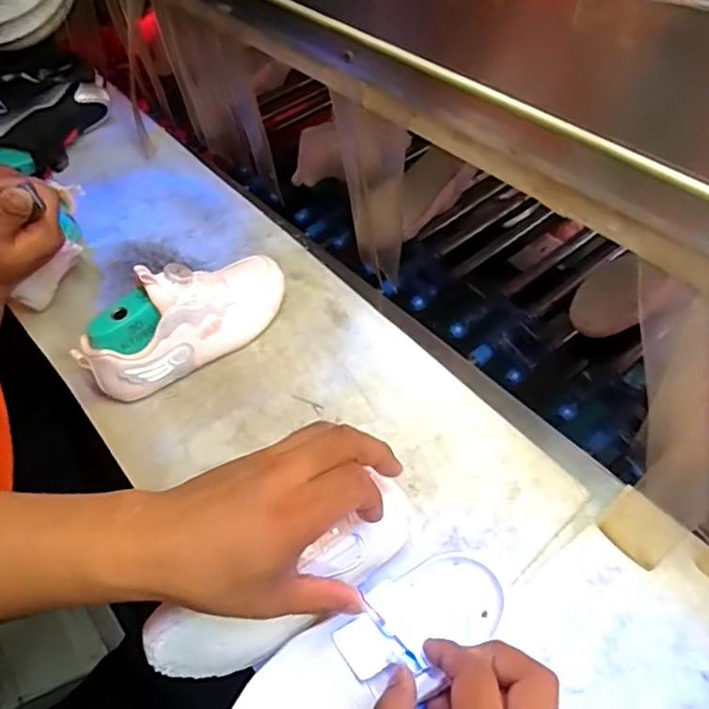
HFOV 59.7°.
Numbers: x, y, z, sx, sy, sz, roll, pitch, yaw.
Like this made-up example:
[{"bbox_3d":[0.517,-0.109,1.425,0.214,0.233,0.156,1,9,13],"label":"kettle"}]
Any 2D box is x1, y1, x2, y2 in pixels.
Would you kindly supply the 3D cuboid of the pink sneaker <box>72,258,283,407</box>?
[{"bbox_3d":[-0.149,-0.036,0.570,0.072,0.096,0.204,31,60,28],"label":"pink sneaker"}]

